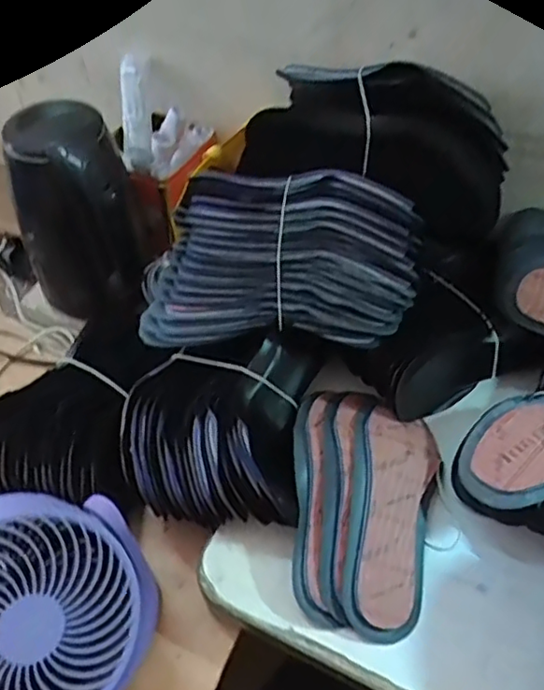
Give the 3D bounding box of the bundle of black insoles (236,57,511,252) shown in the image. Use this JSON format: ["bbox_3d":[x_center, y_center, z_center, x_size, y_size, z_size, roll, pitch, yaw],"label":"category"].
[{"bbox_3d":[0.096,-0.204,0.644,0.288,0.152,0.101,23,56,16],"label":"bundle of black insoles"}]

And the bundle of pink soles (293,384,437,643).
[{"bbox_3d":[0.087,0.153,0.626,0.147,0.053,0.235,10,53,7],"label":"bundle of pink soles"}]

